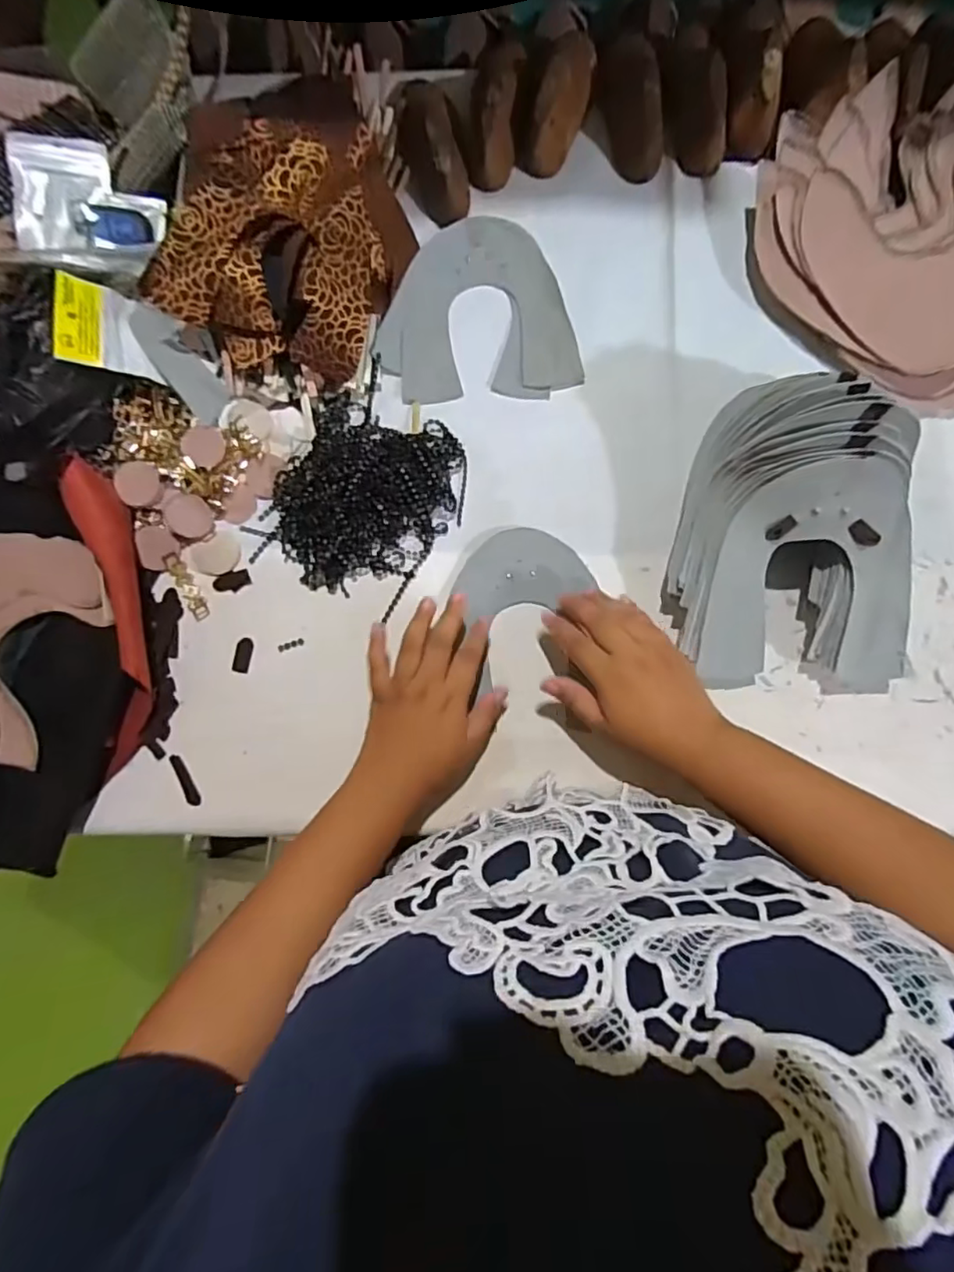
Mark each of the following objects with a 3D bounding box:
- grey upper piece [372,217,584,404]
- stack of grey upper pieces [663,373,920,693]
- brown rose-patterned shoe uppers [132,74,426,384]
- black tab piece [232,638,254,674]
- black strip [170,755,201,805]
[{"bbox_3d":[0.000,-0.283,0.517,0.166,0.004,0.165,-2,81,2],"label":"grey upper piece"},{"bbox_3d":[0.228,-0.068,0.423,0.164,0.113,0.201,0,81,2],"label":"stack of grey upper pieces"},{"bbox_3d":[-0.147,-0.316,0.484,0.168,0.089,0.204,10,82,3],"label":"brown rose-patterned shoe uppers"},{"bbox_3d":[-0.187,0.015,0.478,0.013,0.004,0.027,11,82,4],"label":"black tab piece"},{"bbox_3d":[-0.225,0.111,0.461,0.008,0.004,0.043,-29,82,-3],"label":"black strip"}]

